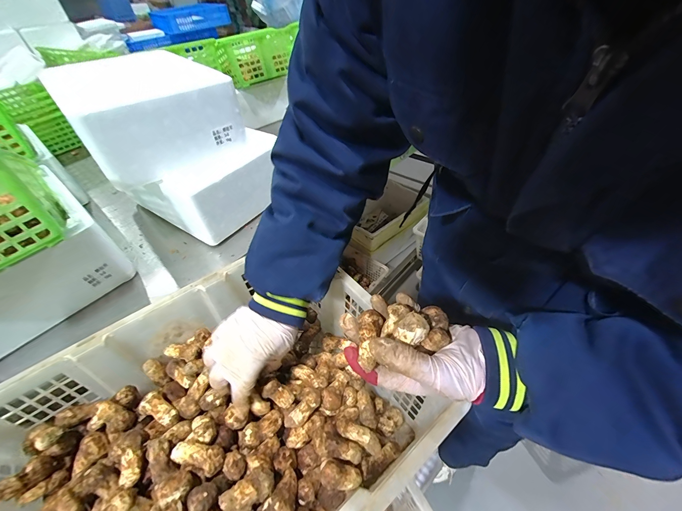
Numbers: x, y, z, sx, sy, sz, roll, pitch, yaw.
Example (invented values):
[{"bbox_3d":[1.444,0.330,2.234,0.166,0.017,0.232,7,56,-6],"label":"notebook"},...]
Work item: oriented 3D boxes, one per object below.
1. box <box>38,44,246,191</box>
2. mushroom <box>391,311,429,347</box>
[{"bbox_3d":[-0.356,-0.256,0.513,0.311,0.117,0.223,32,56,31],"label":"box"},{"bbox_3d":[0.065,0.069,0.270,0.029,0.017,0.027,19,50,23],"label":"mushroom"}]

